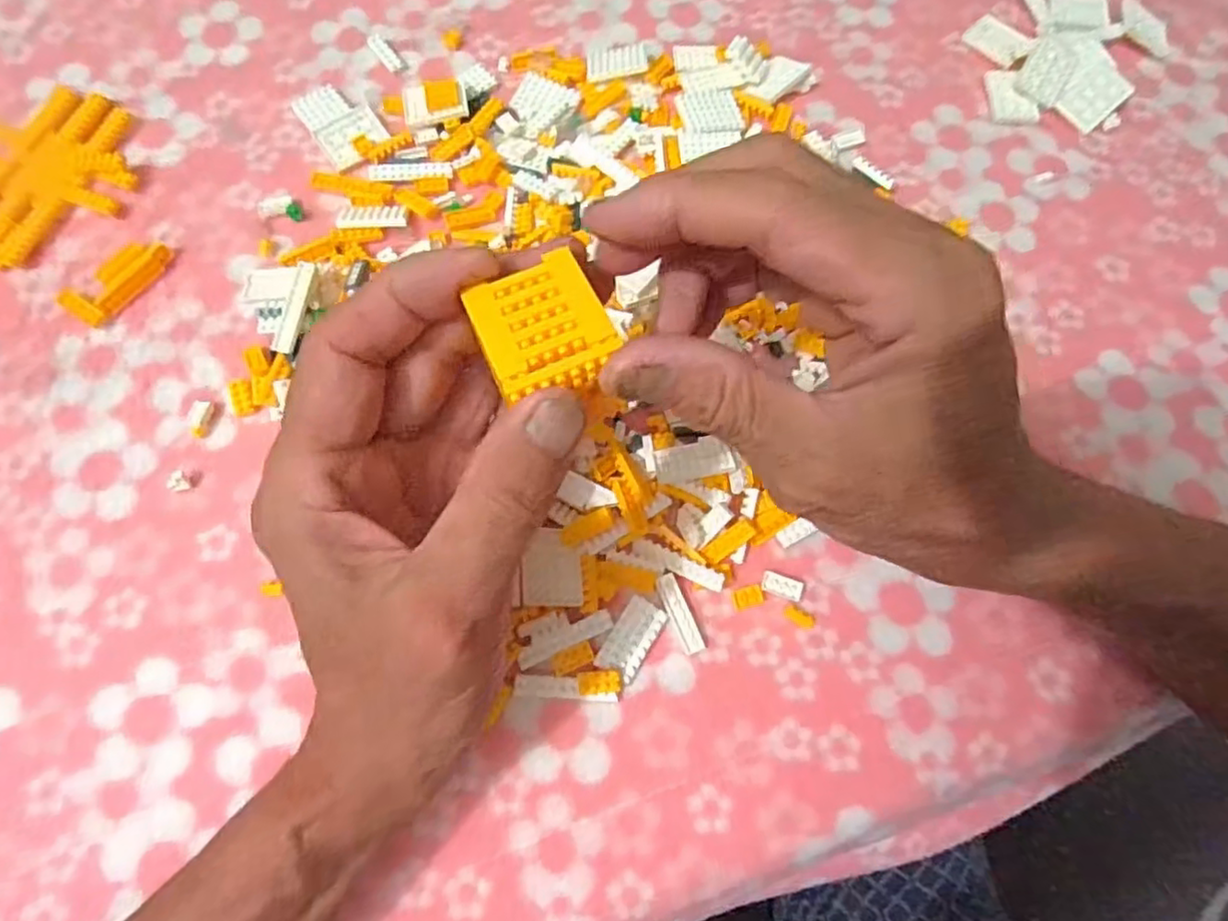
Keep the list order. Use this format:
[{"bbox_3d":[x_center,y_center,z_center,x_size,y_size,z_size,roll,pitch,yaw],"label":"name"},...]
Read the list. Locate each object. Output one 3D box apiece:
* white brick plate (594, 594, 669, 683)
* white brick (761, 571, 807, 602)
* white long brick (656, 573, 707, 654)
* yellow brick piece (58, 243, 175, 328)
[{"bbox_3d":[0.007,0.069,0.261,0.016,0.004,0.030,31,72,9],"label":"white brick plate"},{"bbox_3d":[0.069,0.051,0.272,0.016,0.004,0.009,17,71,4],"label":"white brick"},{"bbox_3d":[0.026,0.061,0.268,0.008,0.004,0.032,-22,73,-10],"label":"white long brick"},{"bbox_3d":[-0.227,-0.084,0.308,0.021,0.008,0.049,32,73,9],"label":"yellow brick piece"}]

